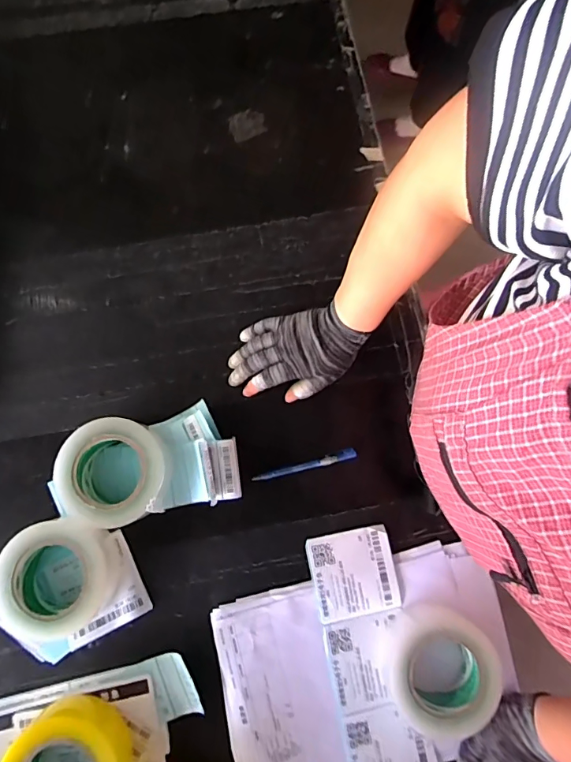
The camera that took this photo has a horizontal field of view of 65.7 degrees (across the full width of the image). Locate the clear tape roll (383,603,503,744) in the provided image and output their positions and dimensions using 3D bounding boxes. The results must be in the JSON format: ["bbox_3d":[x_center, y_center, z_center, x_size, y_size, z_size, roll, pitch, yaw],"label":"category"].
[{"bbox_3d":[0.179,0.331,0.512,0.122,0.046,0.125,0,80,-1],"label":"clear tape roll"}]

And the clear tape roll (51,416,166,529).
[{"bbox_3d":[-0.202,0.108,0.525,0.118,0.054,0.122,0,80,-1],"label":"clear tape roll"}]

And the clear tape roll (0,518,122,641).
[{"bbox_3d":[-0.262,0.222,0.503,0.131,0.051,0.121,-11,80,-3],"label":"clear tape roll"}]

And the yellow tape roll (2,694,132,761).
[{"bbox_3d":[-0.236,0.421,0.469,0.121,0.059,0.125,0,80,-1],"label":"yellow tape roll"}]

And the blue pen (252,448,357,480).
[{"bbox_3d":[0.025,0.108,0.561,0.132,0.010,0.013,-15,80,-4],"label":"blue pen"}]

